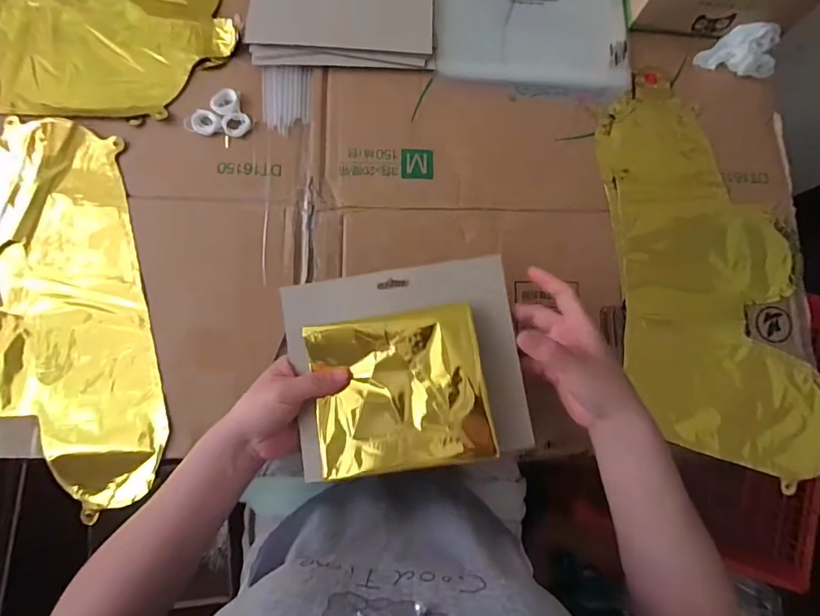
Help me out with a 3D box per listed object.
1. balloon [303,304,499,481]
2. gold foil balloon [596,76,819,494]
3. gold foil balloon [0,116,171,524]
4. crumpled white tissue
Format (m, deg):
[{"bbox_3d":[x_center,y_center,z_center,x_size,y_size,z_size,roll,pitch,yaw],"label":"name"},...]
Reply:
[{"bbox_3d":[-0.009,0.068,0.373,0.136,0.022,0.124,-8,84,-4],"label":"balloon"},{"bbox_3d":[0.308,-0.038,0.473,0.190,0.010,0.413,-6,84,-4],"label":"gold foil balloon"},{"bbox_3d":[-0.389,0.017,0.421,0.277,0.013,0.356,-13,85,-5],"label":"gold foil balloon"},{"bbox_3d":[0.366,-0.284,0.500,0.083,0.031,0.047,3,83,-3],"label":"crumpled white tissue"}]

